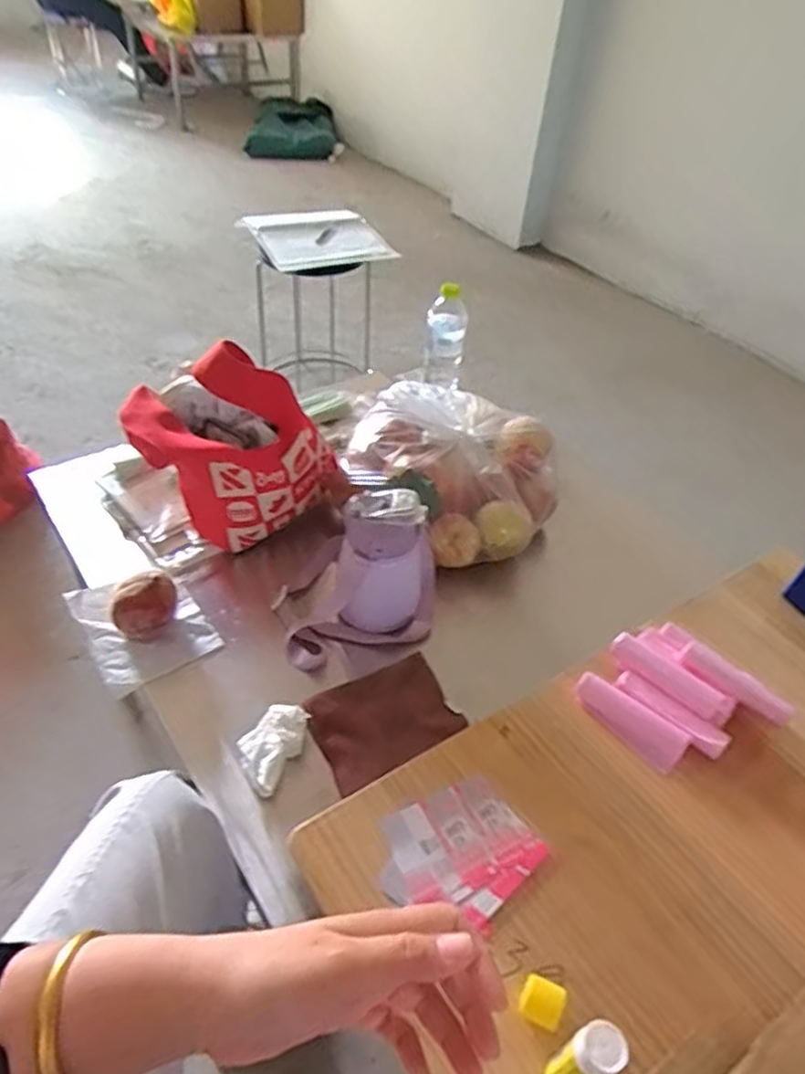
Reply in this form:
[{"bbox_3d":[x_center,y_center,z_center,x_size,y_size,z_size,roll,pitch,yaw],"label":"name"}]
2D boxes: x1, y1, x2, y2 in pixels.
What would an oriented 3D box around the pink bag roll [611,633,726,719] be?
[{"bbox_3d":[0.281,0.146,0.758,0.121,0.023,0.024,33,49,27],"label":"pink bag roll"}]

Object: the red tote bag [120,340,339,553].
[{"bbox_3d":[-0.220,-0.101,0.945,0.267,0.244,0.129,-4,44,-10],"label":"red tote bag"}]

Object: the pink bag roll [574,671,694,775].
[{"bbox_3d":[0.236,0.191,0.741,0.119,0.032,0.037,36,49,28],"label":"pink bag roll"}]

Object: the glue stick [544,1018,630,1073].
[{"bbox_3d":[0.124,0.363,0.487,0.031,0.106,0.030,-18,47,-25],"label":"glue stick"}]

